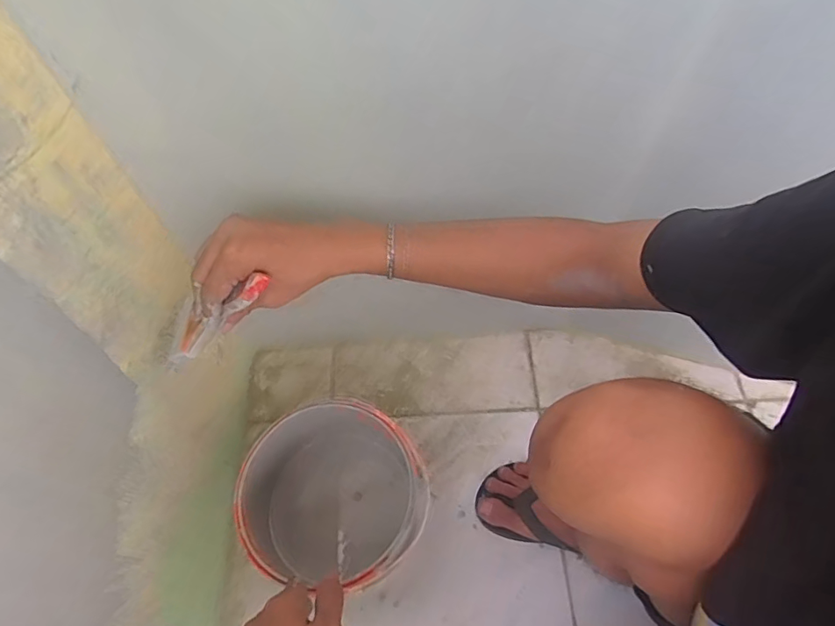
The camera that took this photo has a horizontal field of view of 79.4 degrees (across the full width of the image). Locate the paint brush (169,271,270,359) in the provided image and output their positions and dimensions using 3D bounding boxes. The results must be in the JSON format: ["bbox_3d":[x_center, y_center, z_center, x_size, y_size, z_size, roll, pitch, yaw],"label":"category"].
[{"bbox_3d":[-0.172,0.006,0.422,0.149,0.022,0.027,-32,54,36],"label":"paint brush"}]

